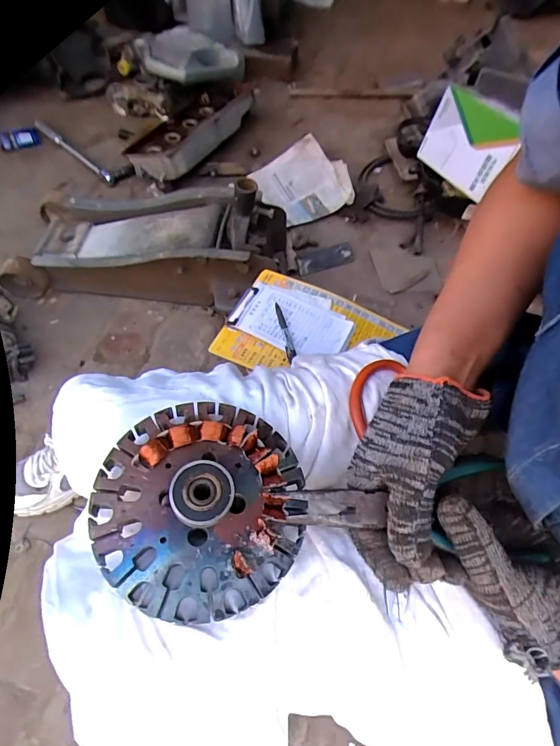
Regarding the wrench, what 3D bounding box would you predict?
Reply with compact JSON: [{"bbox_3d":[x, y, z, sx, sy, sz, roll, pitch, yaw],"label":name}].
[{"bbox_3d":[-0.535,-0.612,1.165,0.369,0.034,0.086,41,67,21],"label":"wrench"}]

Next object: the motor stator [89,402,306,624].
[{"bbox_3d":[-0.054,0.080,0.281,0.130,0.044,0.136,3,56,3],"label":"motor stator"}]

